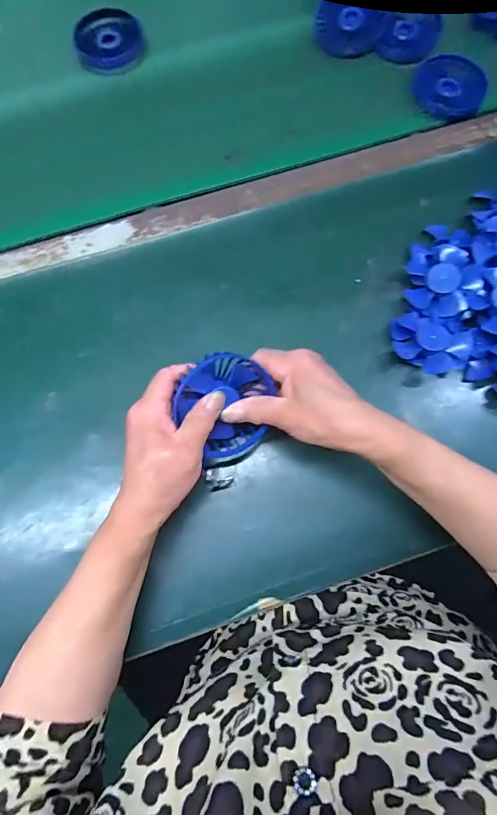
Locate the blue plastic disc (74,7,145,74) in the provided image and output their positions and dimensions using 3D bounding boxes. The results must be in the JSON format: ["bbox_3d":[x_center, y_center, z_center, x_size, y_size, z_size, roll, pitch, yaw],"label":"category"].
[{"bbox_3d":[-0.178,-0.470,0.524,0.087,0.016,0.074,-23,99,-8],"label":"blue plastic disc"}]

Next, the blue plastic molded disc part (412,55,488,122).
[{"bbox_3d":[0.244,-0.389,0.495,0.084,0.005,0.089,0,78,0],"label":"blue plastic molded disc part"}]

